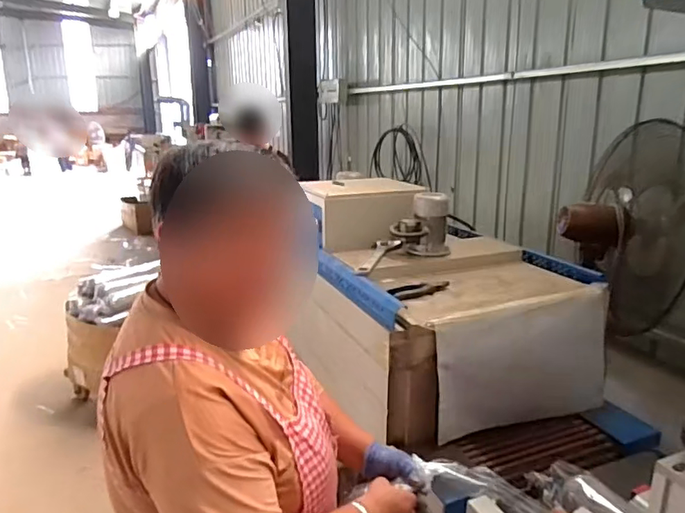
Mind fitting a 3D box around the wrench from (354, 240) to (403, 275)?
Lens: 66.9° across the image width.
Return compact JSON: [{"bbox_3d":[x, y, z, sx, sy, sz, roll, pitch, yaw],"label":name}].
[{"bbox_3d":[0.118,0.001,1.619,0.102,0.033,0.354,2,15,13],"label":"wrench"}]

